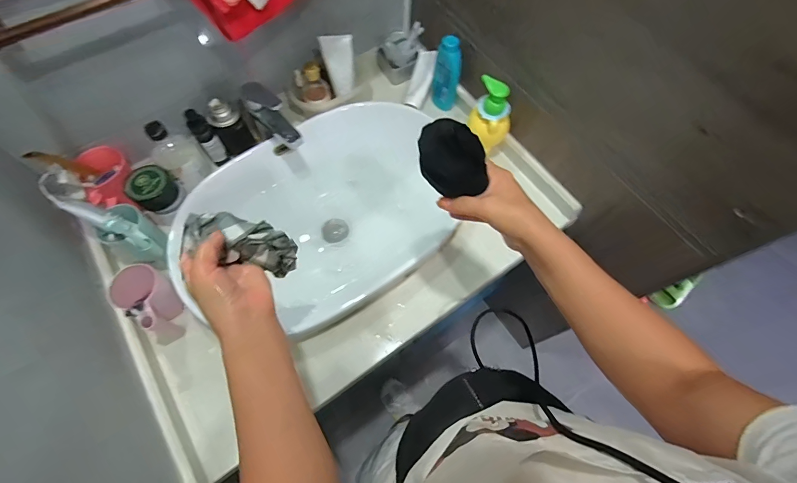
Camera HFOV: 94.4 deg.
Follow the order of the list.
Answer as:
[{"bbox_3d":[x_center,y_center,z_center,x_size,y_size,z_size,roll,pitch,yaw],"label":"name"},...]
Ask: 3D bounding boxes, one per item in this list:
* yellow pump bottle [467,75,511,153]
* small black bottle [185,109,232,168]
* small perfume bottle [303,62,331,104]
[{"bbox_3d":[0.186,-0.244,0.742,0.077,0.160,0.081,-25,69,-12],"label":"yellow pump bottle"},{"bbox_3d":[-0.376,-0.202,0.732,0.037,0.144,0.031,-38,72,-16],"label":"small black bottle"},{"bbox_3d":[-0.175,-0.327,0.766,0.057,0.081,0.046,-10,67,-6],"label":"small perfume bottle"}]

